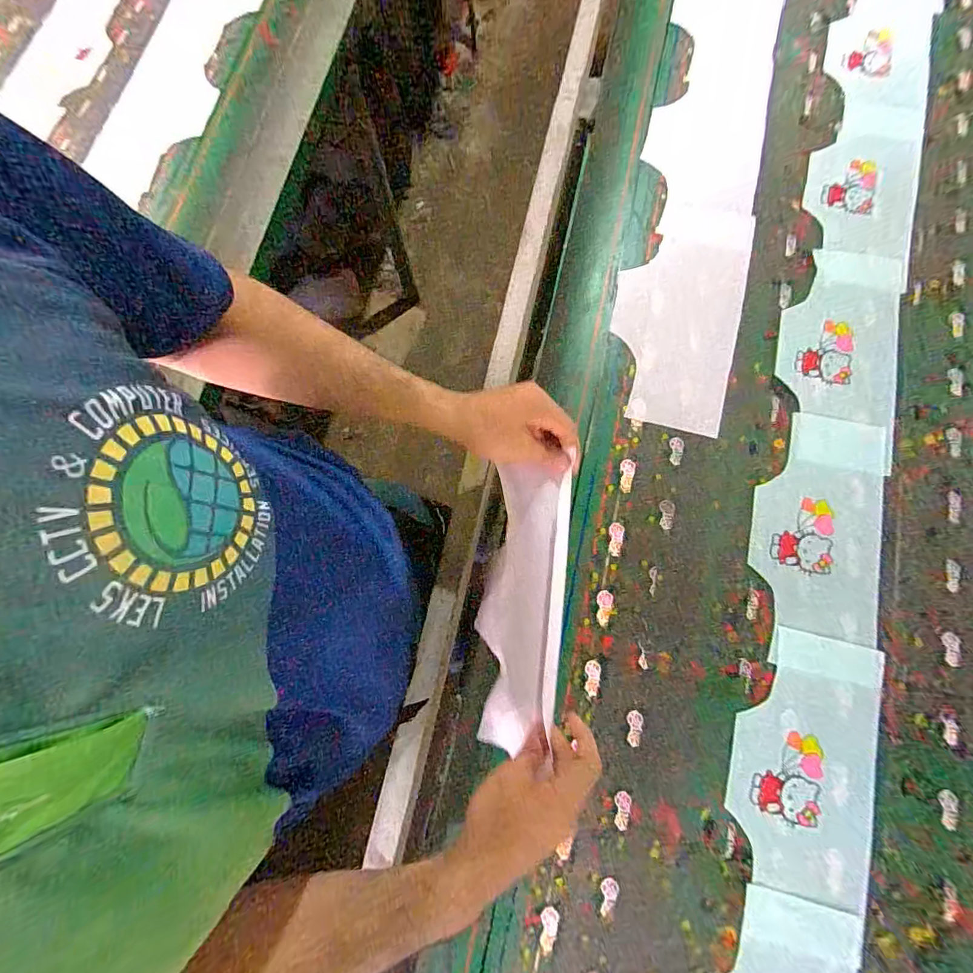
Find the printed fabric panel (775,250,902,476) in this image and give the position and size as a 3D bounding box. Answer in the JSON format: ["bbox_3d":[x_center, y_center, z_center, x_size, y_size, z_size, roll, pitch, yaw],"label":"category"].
[{"bbox_3d":[0.428,-0.159,0.561,0.138,0.006,0.301,16,77,4],"label":"printed fabric panel"}]

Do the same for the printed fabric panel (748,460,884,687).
[{"bbox_3d":[0.365,0.087,0.511,0.135,0.011,0.225,10,77,2],"label":"printed fabric panel"}]

